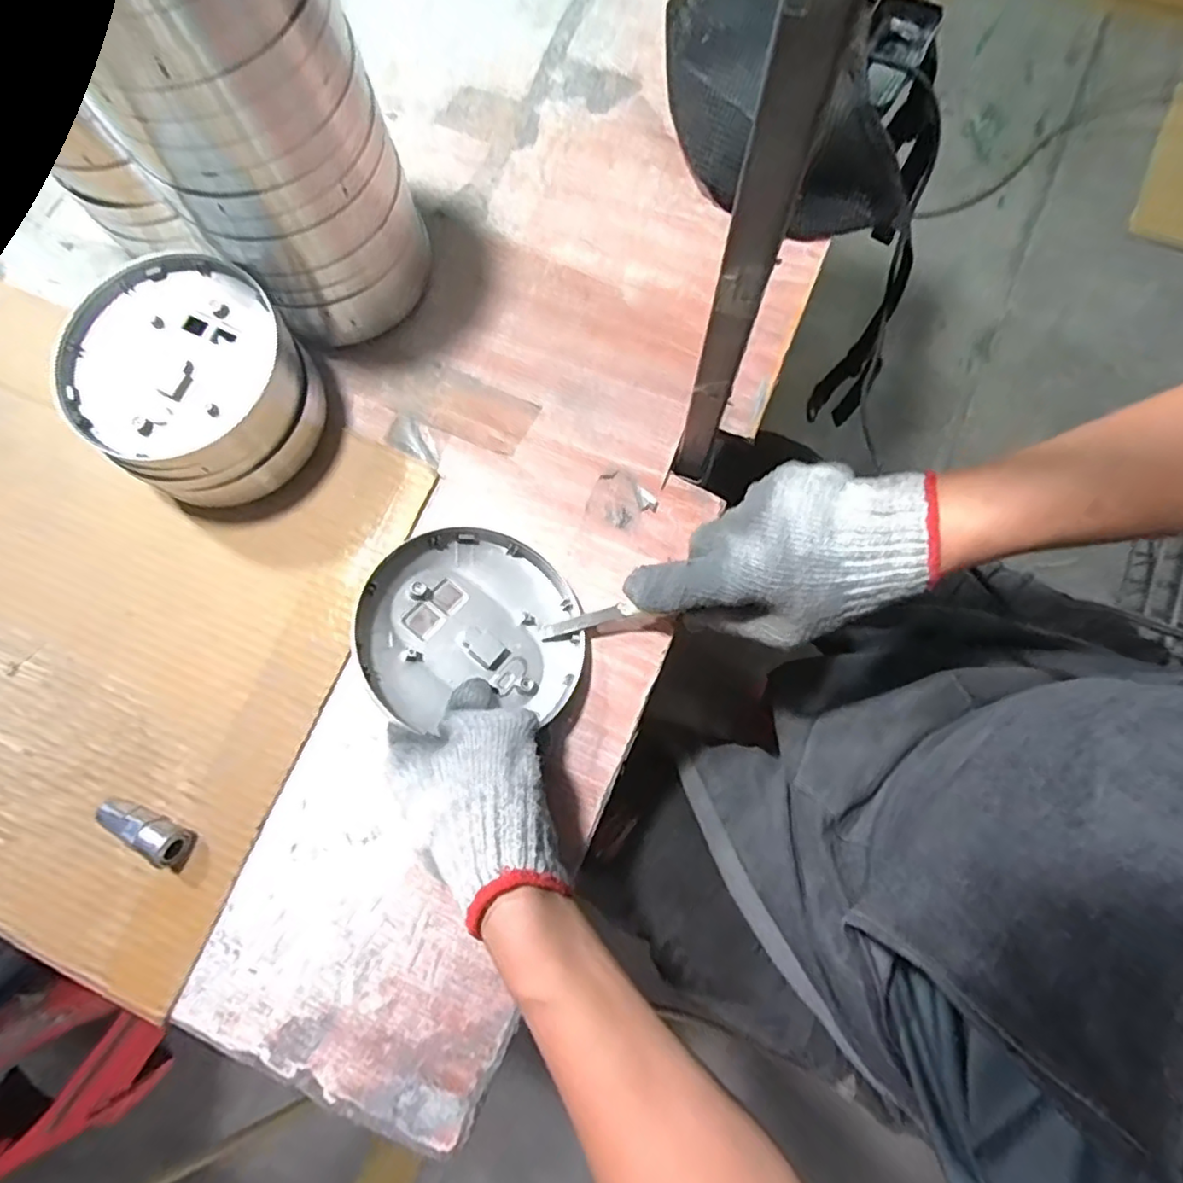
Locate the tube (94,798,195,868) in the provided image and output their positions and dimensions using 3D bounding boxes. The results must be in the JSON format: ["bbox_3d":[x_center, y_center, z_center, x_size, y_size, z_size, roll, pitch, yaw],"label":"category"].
[{"bbox_3d":[-0.281,0.150,0.401,0.061,0.021,0.020,28,79,7],"label":"tube"}]

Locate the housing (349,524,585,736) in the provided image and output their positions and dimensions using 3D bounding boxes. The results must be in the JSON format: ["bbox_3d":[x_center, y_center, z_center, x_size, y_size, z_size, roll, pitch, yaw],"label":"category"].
[{"bbox_3d":[-0.077,0.019,0.400,0.130,0.024,0.130,8,68,-21],"label":"housing"}]

